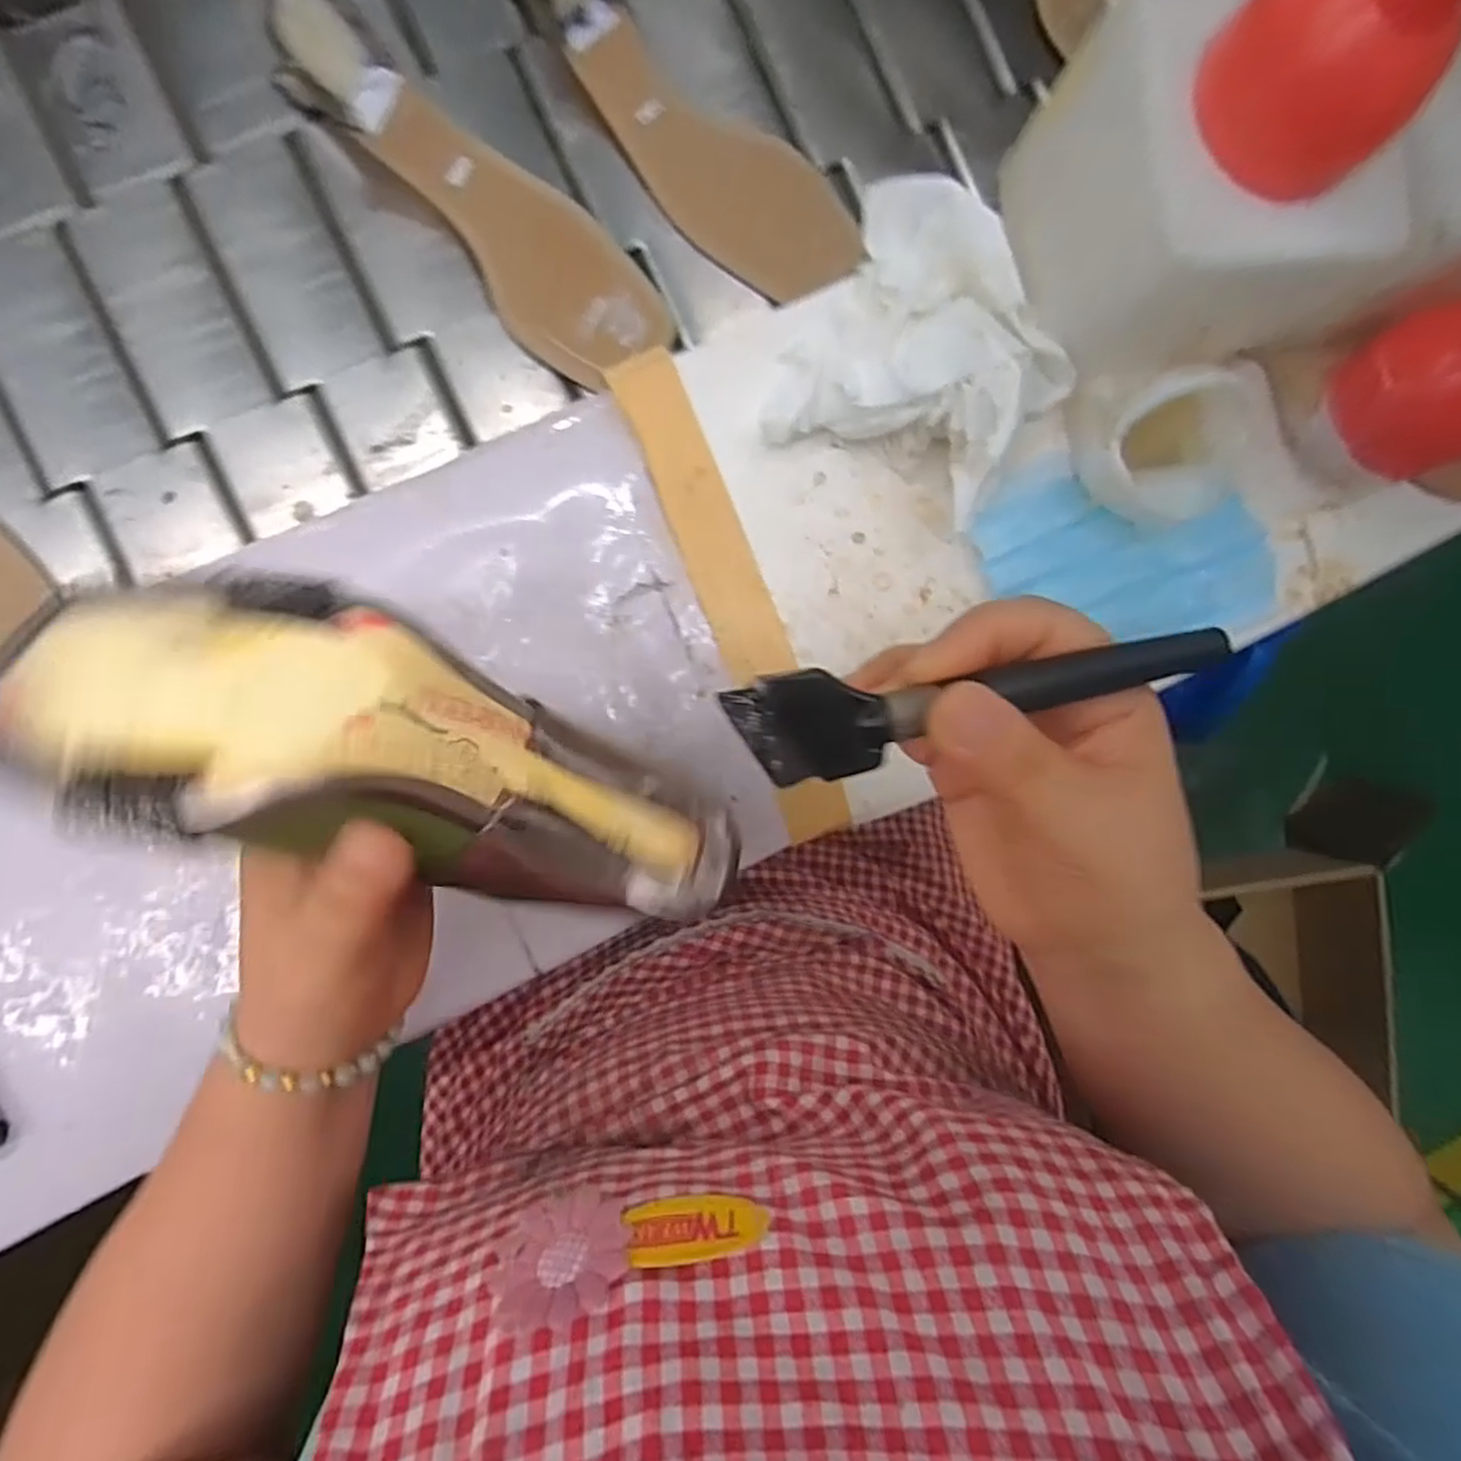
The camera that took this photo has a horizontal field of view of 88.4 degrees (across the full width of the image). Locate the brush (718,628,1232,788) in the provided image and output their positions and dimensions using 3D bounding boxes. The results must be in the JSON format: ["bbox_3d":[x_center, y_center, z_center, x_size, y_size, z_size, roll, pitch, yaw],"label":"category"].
[{"bbox_3d":[0.068,-0.008,0.204,0.134,0.012,0.029,-9,89,-5],"label":"brush"}]

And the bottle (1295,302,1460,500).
[{"bbox_3d":[0.319,-0.154,0.313,0.051,0.153,0.066,-26,93,-10],"label":"bottle"}]

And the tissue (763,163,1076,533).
[{"bbox_3d":[0.095,-0.174,0.355,0.124,0.050,0.130,30,86,-7],"label":"tissue"}]

